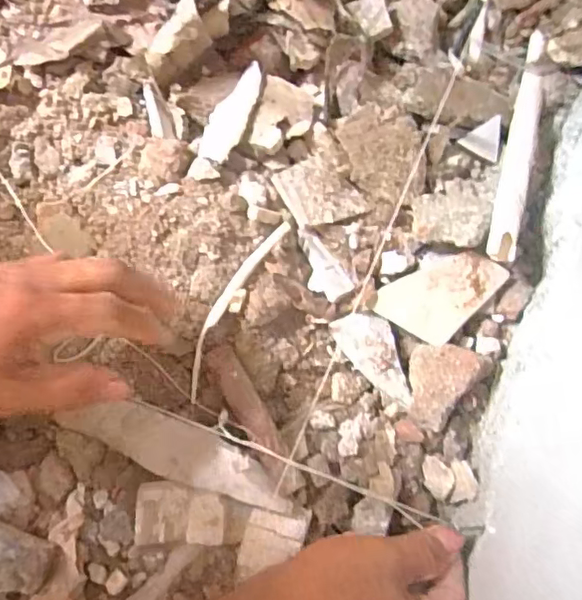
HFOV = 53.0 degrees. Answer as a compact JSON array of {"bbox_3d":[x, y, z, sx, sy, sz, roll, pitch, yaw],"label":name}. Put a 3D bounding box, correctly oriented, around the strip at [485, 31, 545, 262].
[{"bbox_3d":[0.166,-0.118,0.423,0.022,0.019,0.214,17,63,4],"label":"strip"}]

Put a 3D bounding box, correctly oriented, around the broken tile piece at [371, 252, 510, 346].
[{"bbox_3d":[0.103,-0.007,0.405,0.054,0.013,0.078,45,82,6],"label":"broken tile piece"}]

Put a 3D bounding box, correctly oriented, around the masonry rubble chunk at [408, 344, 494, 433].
[{"bbox_3d":[0.099,0.051,0.389,0.044,0.018,0.066,45,82,6],"label":"masonry rubble chunk"}]

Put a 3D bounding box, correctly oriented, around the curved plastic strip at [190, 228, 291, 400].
[{"bbox_3d":[-0.041,0.003,0.388,0.020,0.008,0.132,32,83,-37],"label":"curved plastic strip"}]

